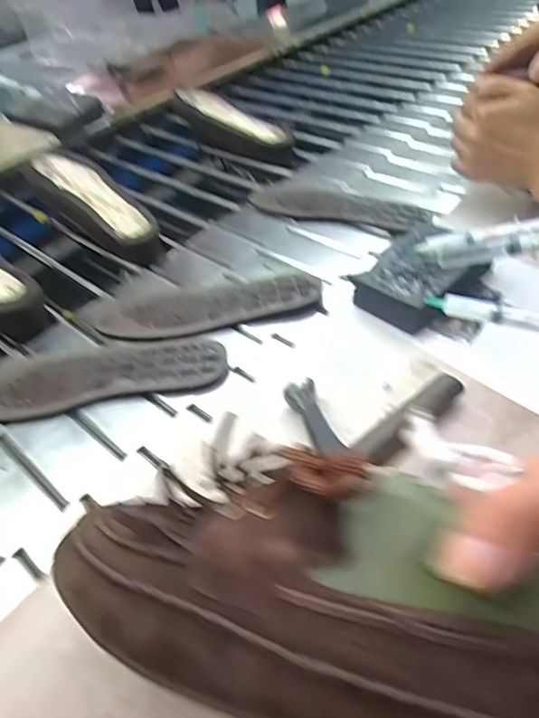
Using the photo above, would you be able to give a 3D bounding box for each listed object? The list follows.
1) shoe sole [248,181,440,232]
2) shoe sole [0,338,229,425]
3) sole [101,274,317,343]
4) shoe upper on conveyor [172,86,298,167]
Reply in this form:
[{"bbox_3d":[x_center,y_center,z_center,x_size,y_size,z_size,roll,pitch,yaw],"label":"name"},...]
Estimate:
[{"bbox_3d":[0.094,-0.223,0.754,0.274,0.013,0.102,21,51,25],"label":"shoe sole"},{"bbox_3d":[-0.183,0.017,0.550,0.269,0.013,0.092,-10,44,-3],"label":"shoe sole"},{"bbox_3d":[-0.070,-0.065,0.616,0.254,0.012,0.110,-4,44,3],"label":"sole"},{"bbox_3d":[-0.072,-0.412,0.924,0.280,0.070,0.055,32,55,15],"label":"shoe upper on conveyor"}]

